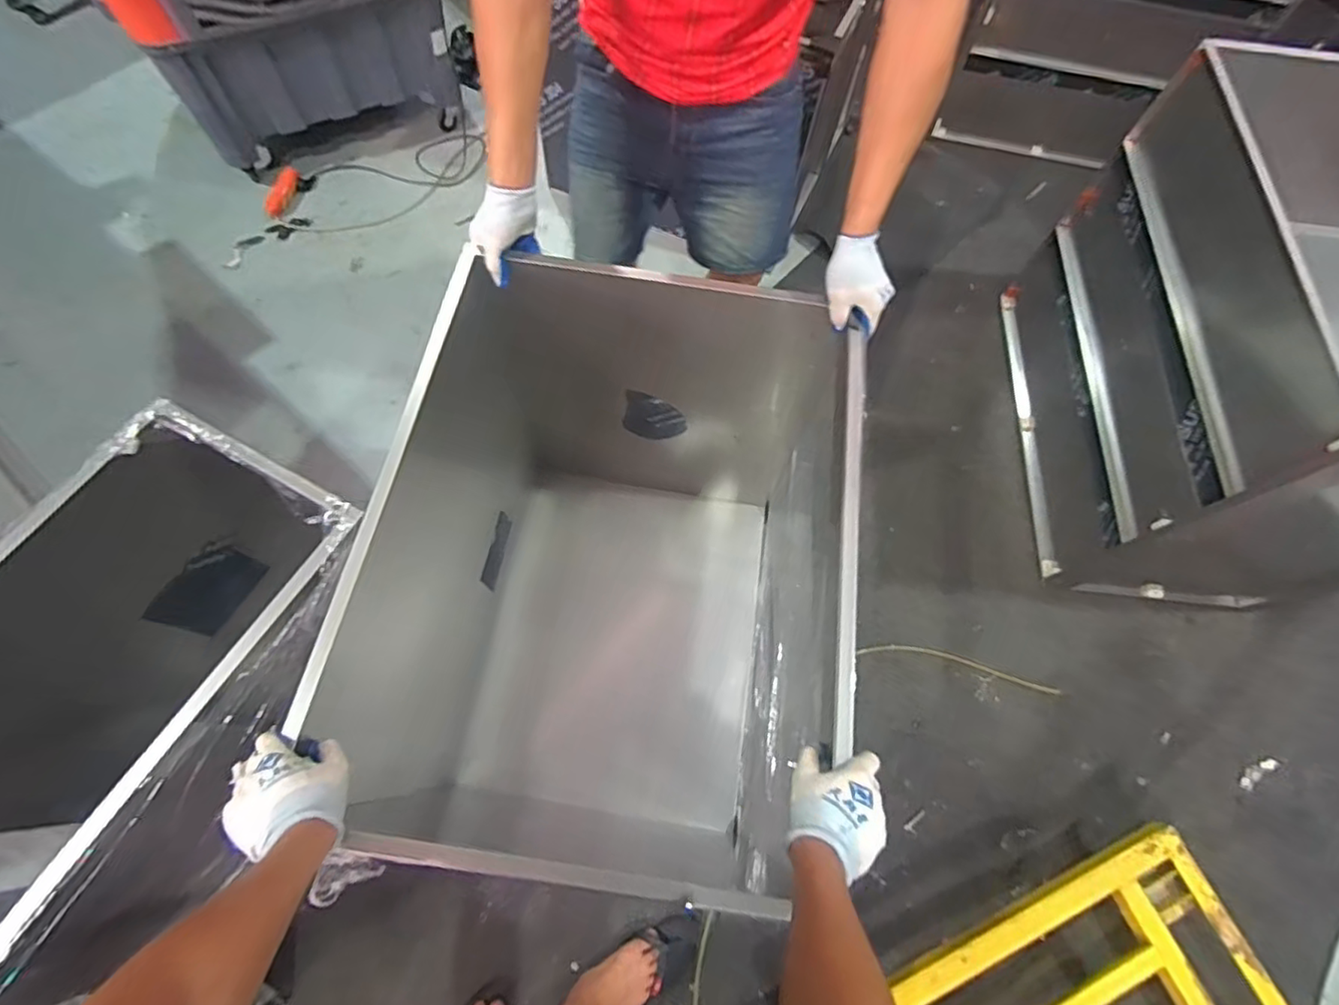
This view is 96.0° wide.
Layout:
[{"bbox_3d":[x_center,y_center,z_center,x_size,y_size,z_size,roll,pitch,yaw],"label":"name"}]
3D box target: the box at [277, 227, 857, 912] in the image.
[{"bbox_3d":[-0.098,0.159,1.089,0.657,0.740,0.957,9,66,1],"label":"box"}]

